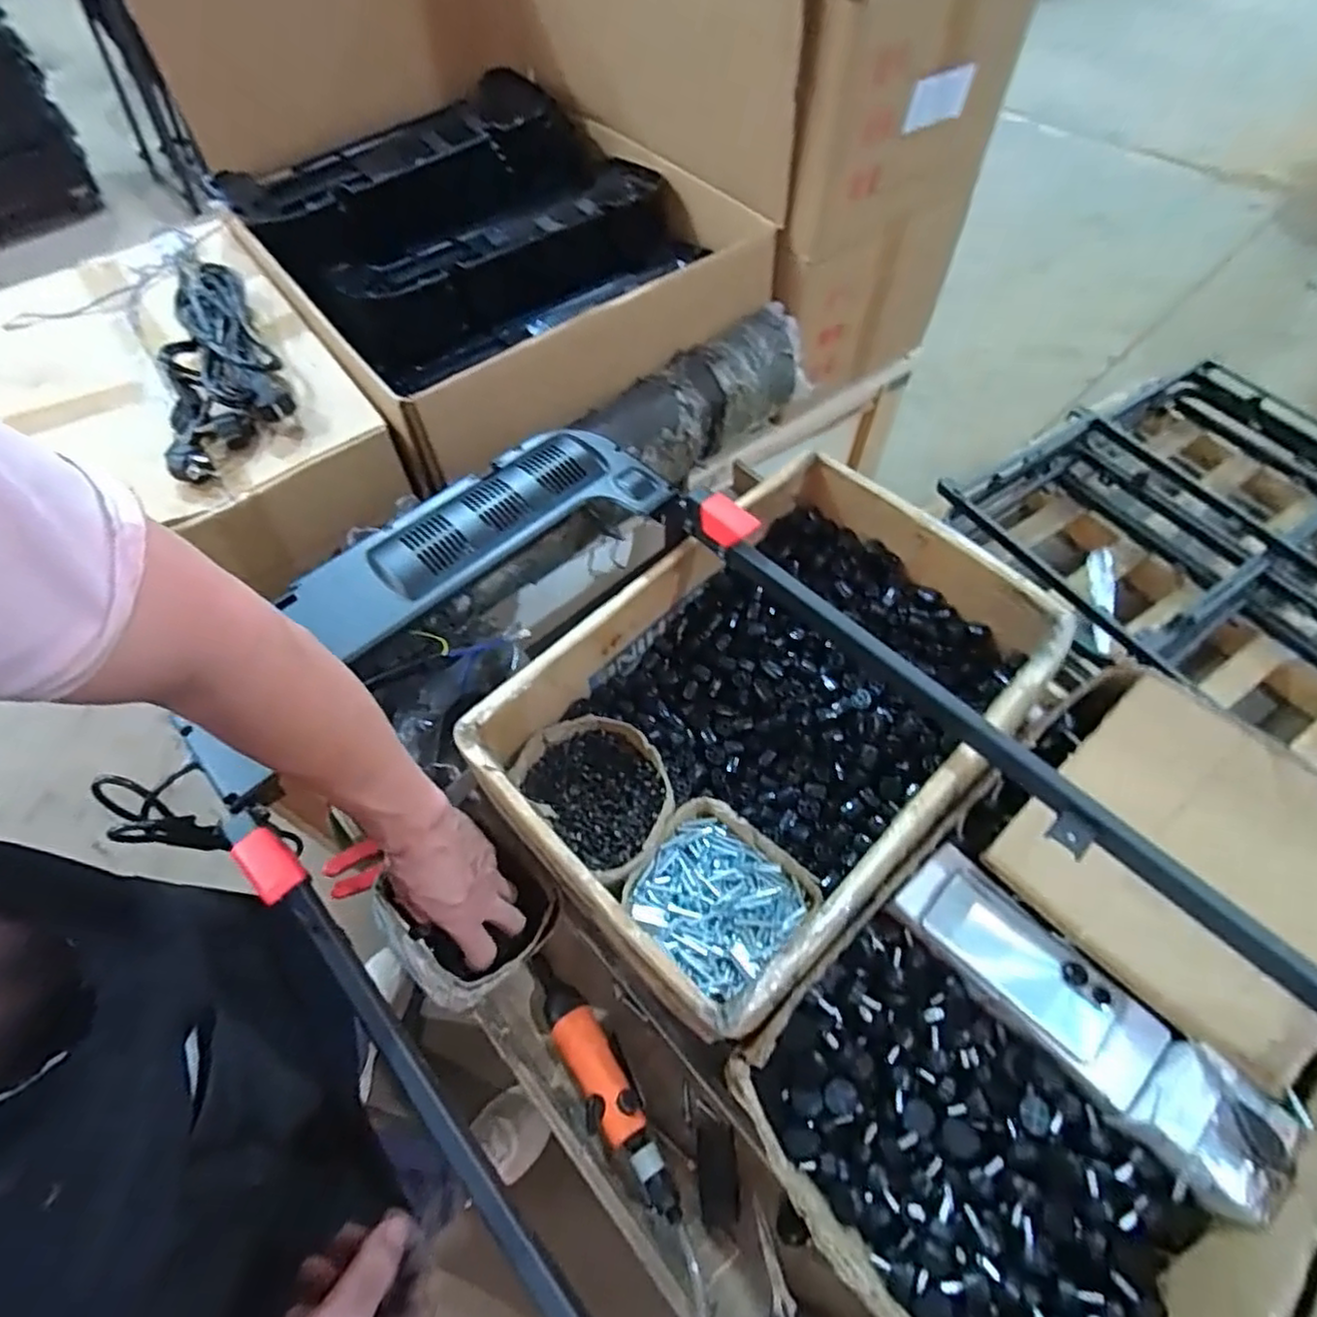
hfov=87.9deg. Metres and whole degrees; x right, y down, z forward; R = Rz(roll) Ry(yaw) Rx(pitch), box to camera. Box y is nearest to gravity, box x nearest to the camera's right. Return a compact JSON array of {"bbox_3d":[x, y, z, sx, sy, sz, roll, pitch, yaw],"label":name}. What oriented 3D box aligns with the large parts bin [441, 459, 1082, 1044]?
[{"bbox_3d":[0.114,0.051,0.695,0.514,0.158,0.358,-40,65,-20],"label":"large parts bin"}]

